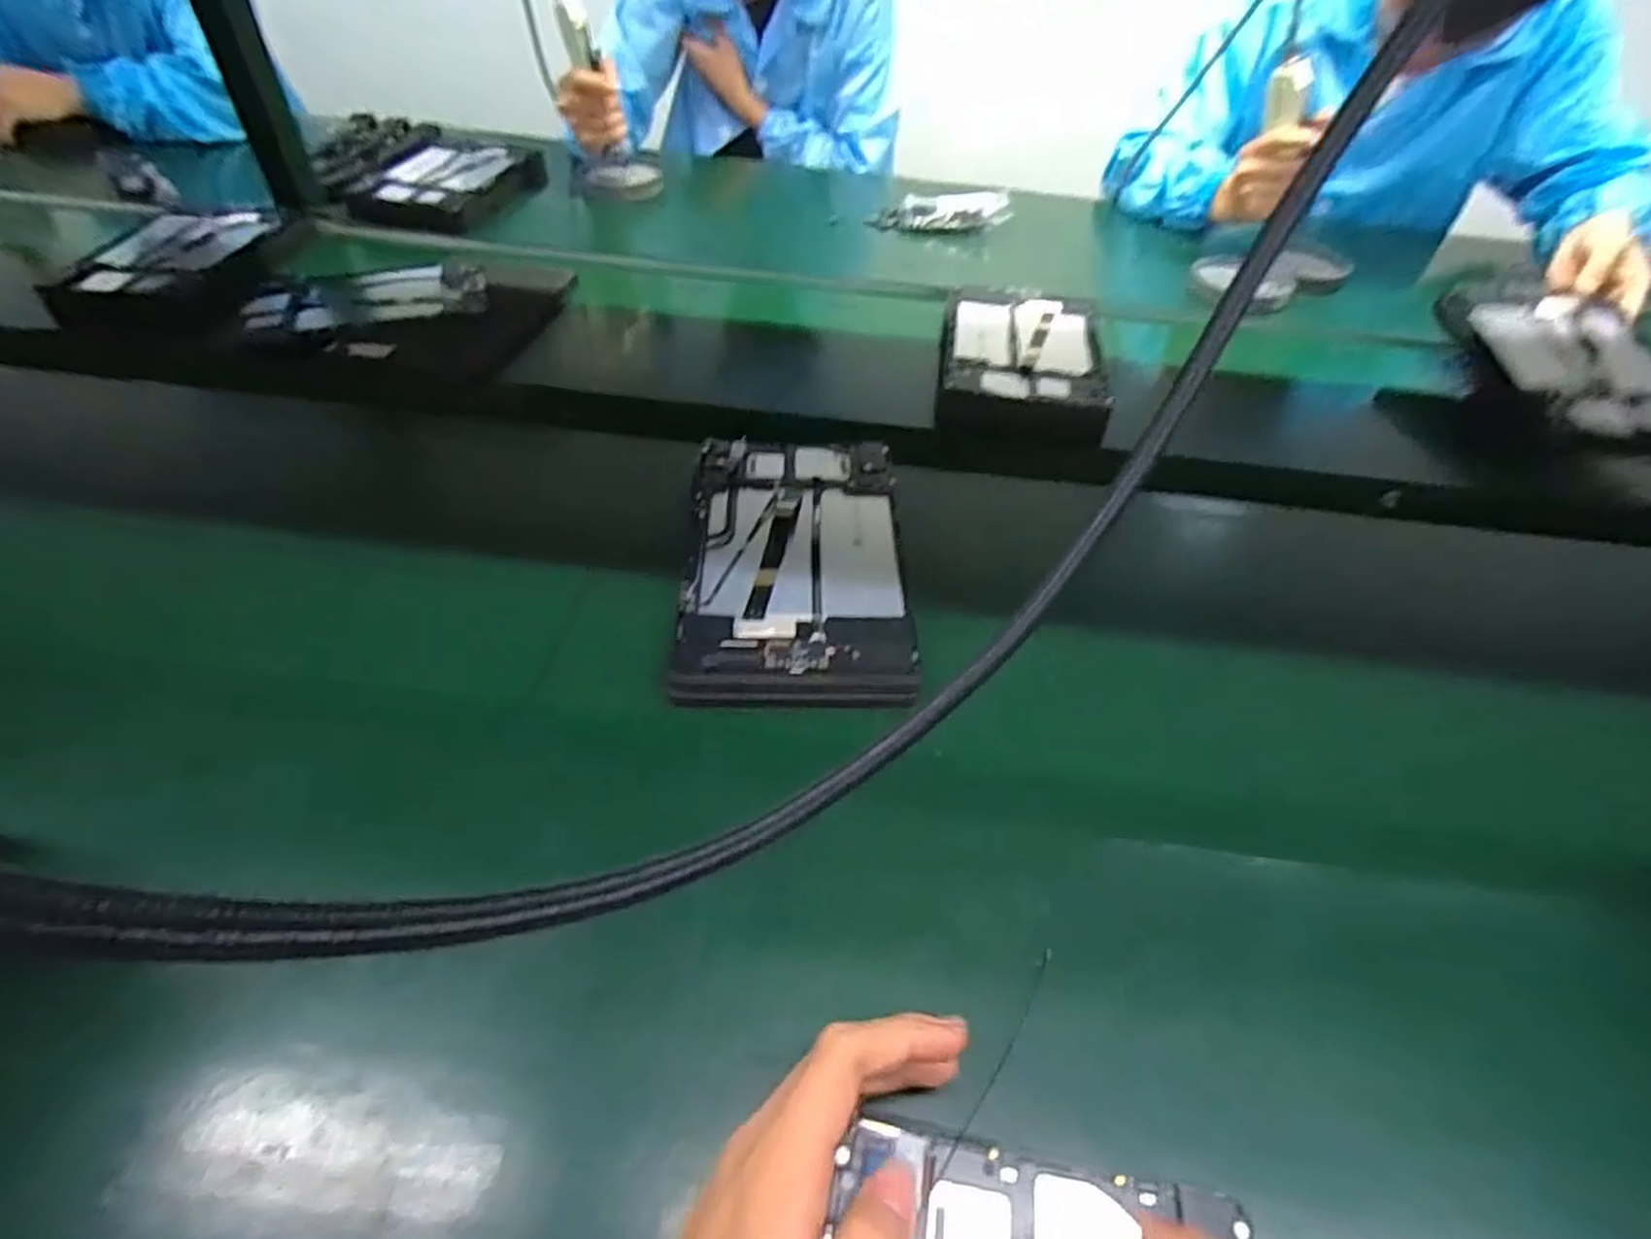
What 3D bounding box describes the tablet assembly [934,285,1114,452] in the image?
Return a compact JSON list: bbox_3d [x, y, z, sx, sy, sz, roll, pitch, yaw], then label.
[{"bbox_3d":[0.200,-0.263,0.782,0.157,0.060,0.242,8,48,5],"label":"tablet assembly"}]

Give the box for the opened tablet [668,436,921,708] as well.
[{"bbox_3d":[-0.021,-0.042,0.537,0.150,0.032,0.259,-1,48,-2],"label":"opened tablet"}]

